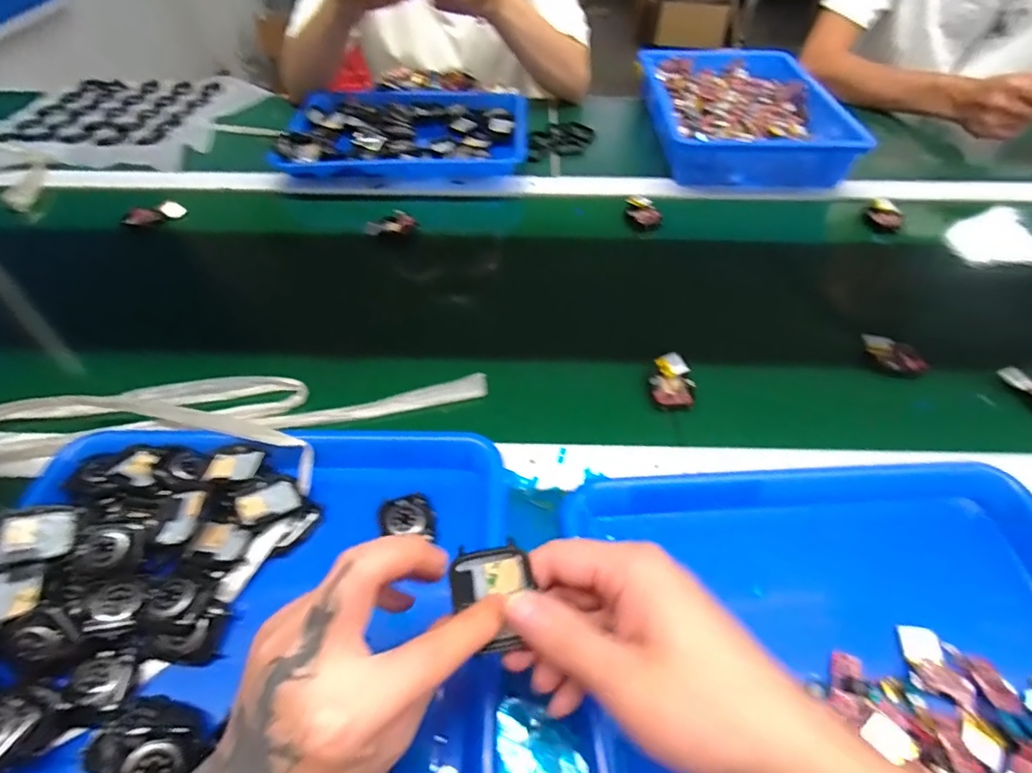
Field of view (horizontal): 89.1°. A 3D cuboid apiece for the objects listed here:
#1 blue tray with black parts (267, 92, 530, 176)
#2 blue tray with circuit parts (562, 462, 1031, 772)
[{"bbox_3d":[-0.151,-0.364,0.748,0.329,0.048,0.226,-1,50,-1],"label":"blue tray with black parts"},{"bbox_3d":[0.202,0.164,0.312,0.324,0.032,0.245,-3,50,-2],"label":"blue tray with circuit parts"}]

